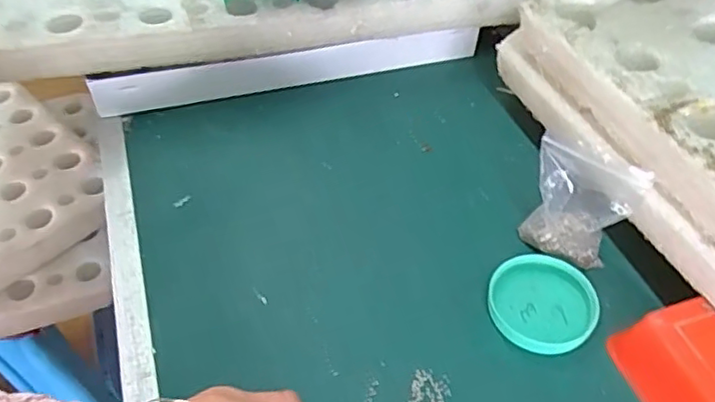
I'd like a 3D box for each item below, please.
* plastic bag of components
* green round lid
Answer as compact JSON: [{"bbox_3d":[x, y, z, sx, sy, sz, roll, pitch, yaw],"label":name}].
[{"bbox_3d":[0.146,0.002,0.395,0.065,0.083,0.034,18,51,18],"label":"plastic bag of components"},{"bbox_3d":[0.119,0.065,0.388,0.065,0.013,0.063,-1,48,1],"label":"green round lid"}]

